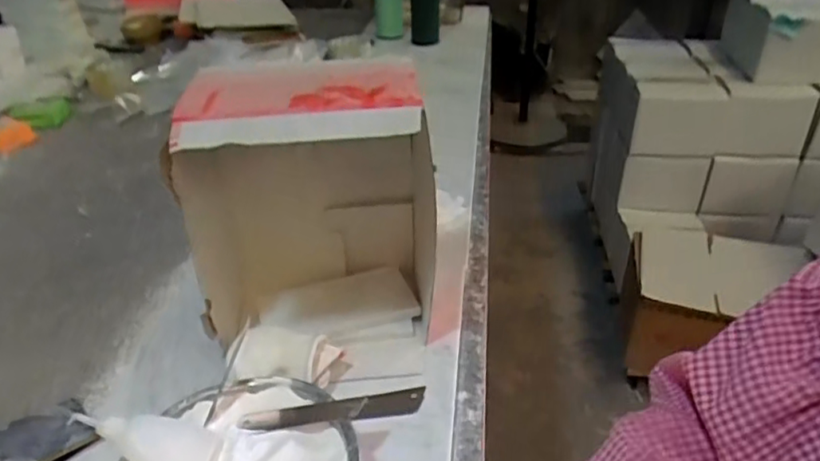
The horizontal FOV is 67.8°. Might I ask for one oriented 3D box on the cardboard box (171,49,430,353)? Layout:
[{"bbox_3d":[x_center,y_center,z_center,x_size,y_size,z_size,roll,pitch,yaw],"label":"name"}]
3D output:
[{"bbox_3d":[-0.082,-0.013,0.549,0.200,0.243,0.139,-3,33,1],"label":"cardboard box"}]

